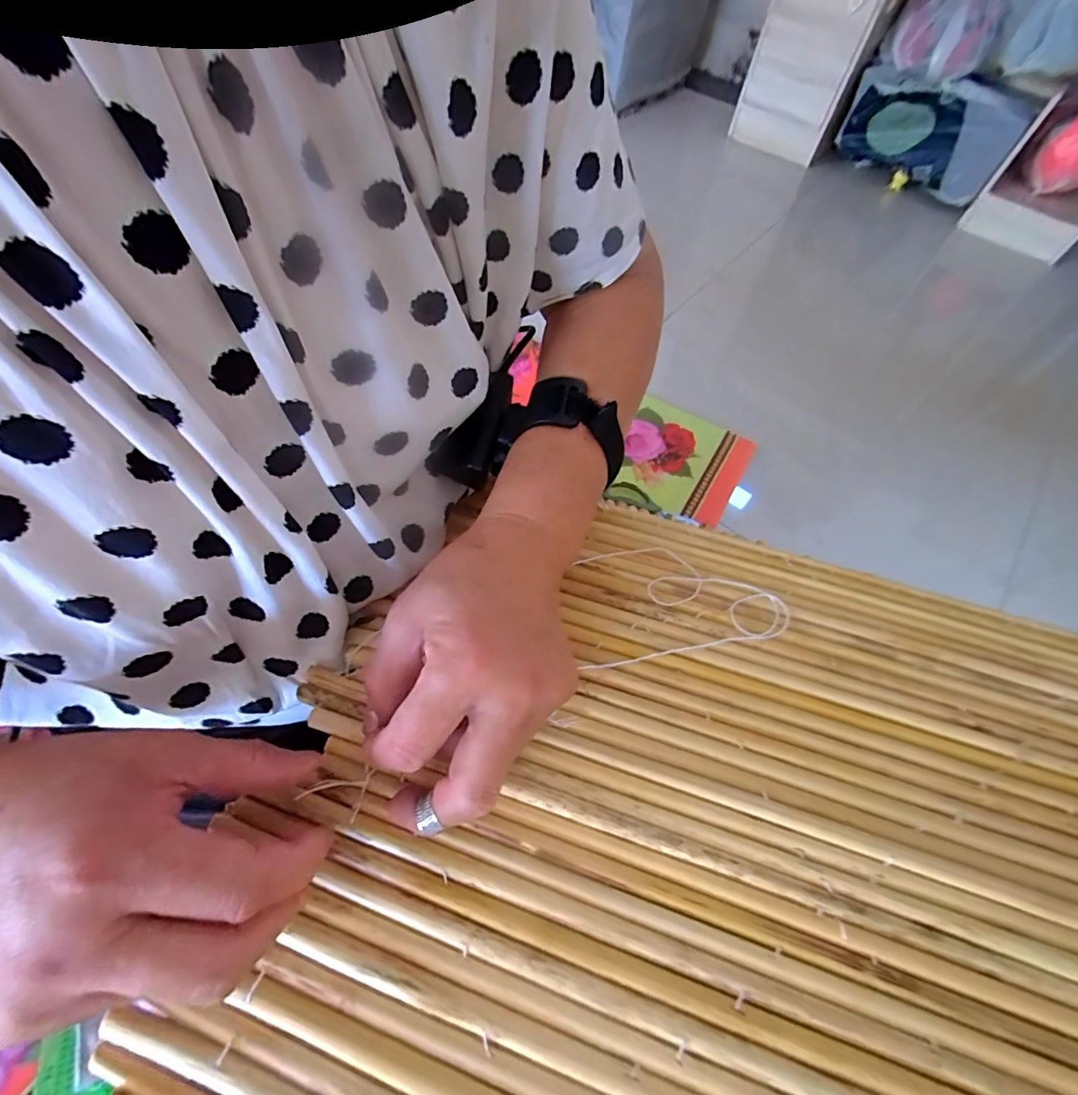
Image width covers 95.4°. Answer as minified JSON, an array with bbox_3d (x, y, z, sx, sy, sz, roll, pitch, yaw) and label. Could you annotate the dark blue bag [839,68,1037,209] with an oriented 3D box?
[{"bbox_3d":[0.886,-0.964,1.148,0.082,0.182,0.347,-25,65,-17],"label":"dark blue bag"}]

